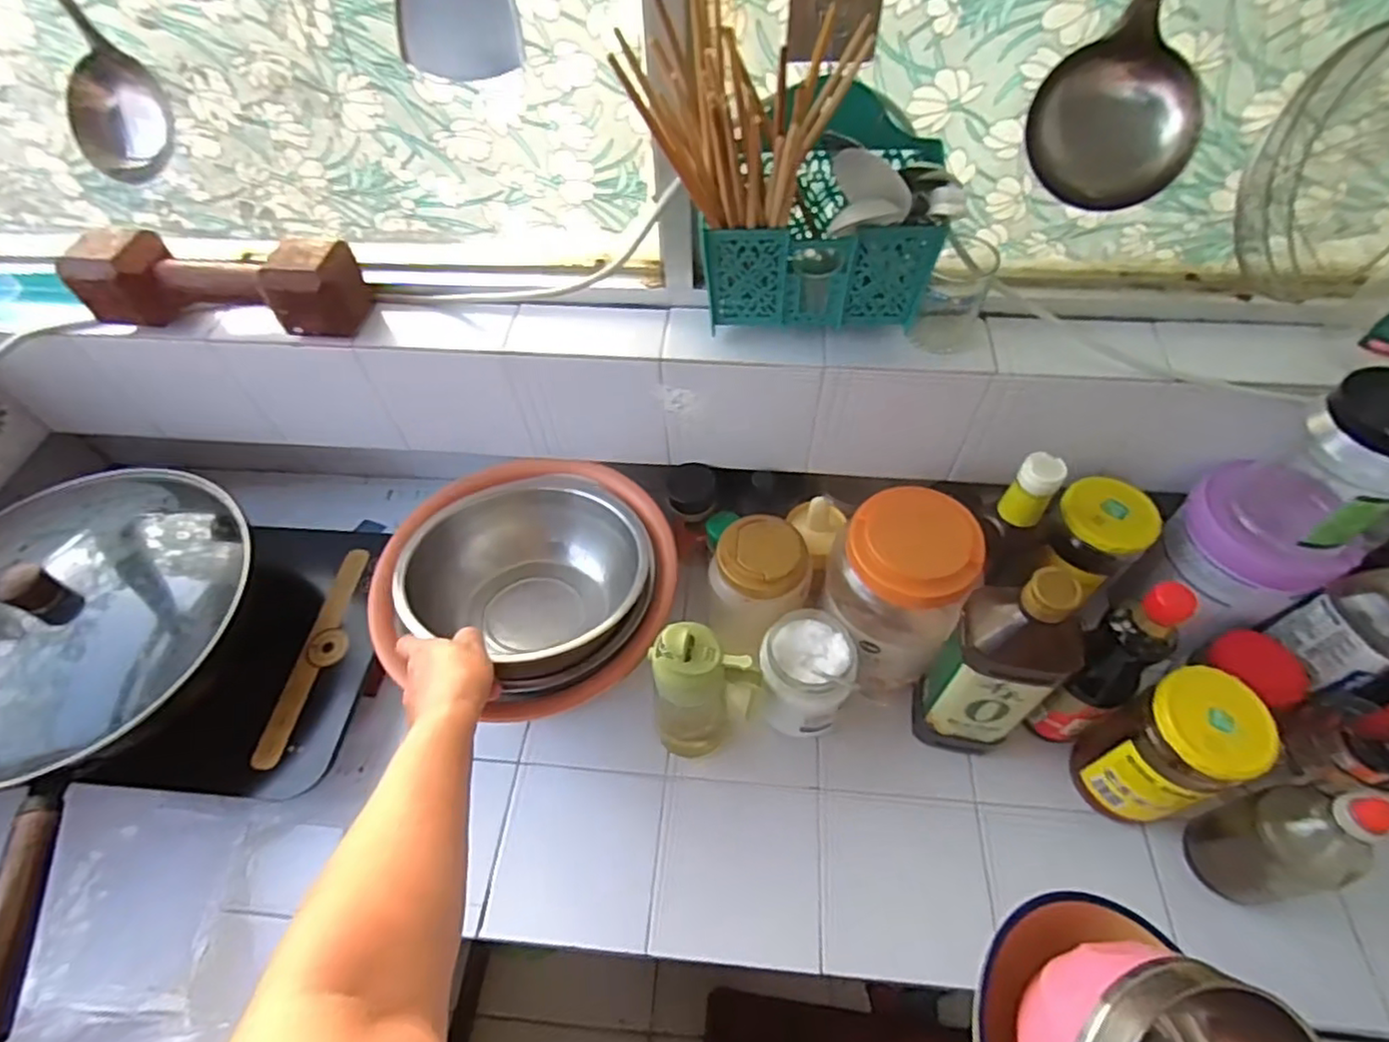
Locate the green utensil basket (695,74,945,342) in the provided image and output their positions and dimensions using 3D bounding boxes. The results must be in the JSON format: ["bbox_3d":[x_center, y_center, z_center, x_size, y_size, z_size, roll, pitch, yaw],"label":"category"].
[{"bbox_3d":[0.106,-0.243,0.542,0.184,0.162,0.102,5,55,5],"label":"green utensil basket"}]

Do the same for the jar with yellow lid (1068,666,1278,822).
[{"bbox_3d":[0.400,0.199,0.566,0.079,0.173,0.088,-33,60,-20],"label":"jar with yellow lid"}]

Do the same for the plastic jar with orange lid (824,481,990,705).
[{"bbox_3d":[0.196,0.075,0.654,0.124,0.200,0.119,-1,55,1],"label":"plastic jar with orange lid"}]

